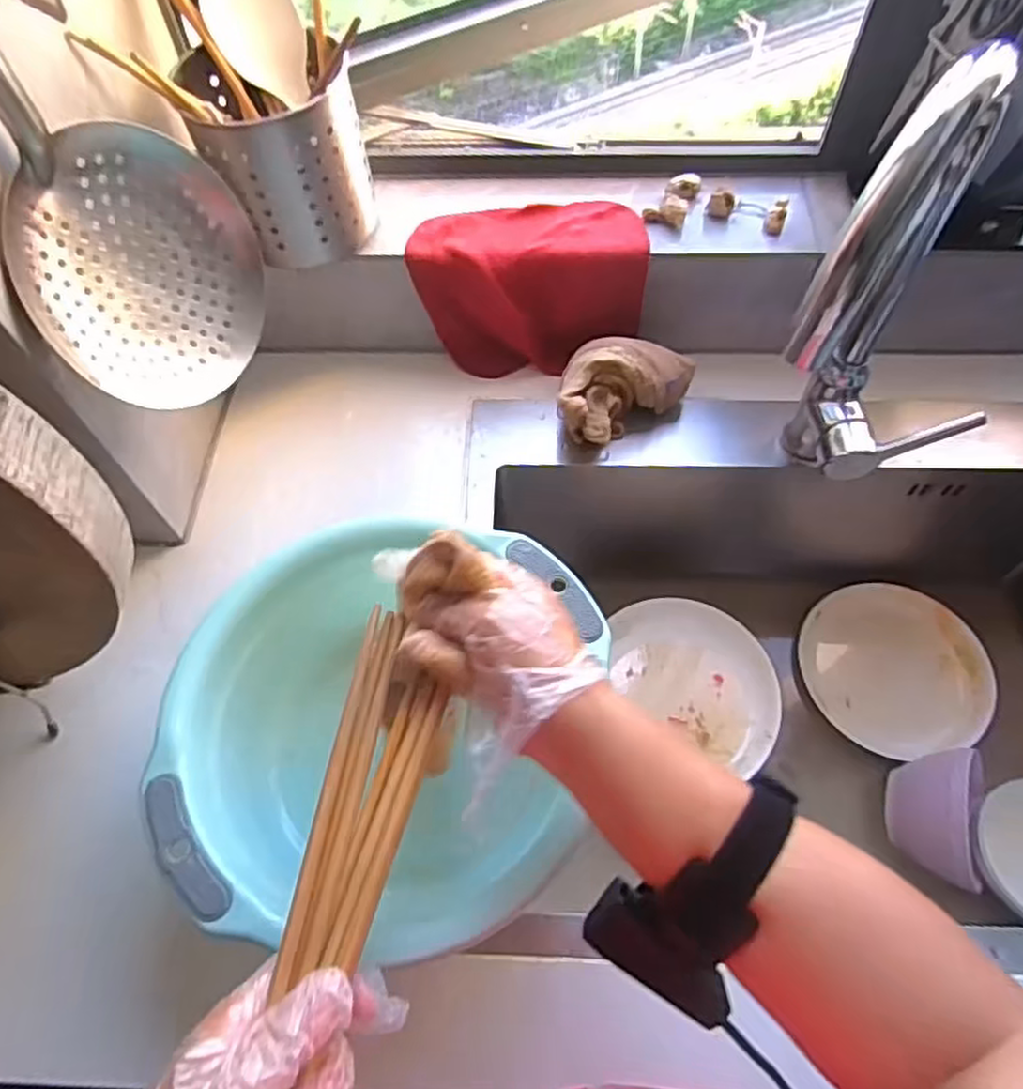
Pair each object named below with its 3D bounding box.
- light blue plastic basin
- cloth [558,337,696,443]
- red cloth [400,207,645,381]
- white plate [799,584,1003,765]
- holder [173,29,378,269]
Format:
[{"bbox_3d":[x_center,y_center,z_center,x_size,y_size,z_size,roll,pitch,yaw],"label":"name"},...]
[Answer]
[{"bbox_3d":[-0.077,0.108,0.455,0.248,0.091,0.262,0,60,1],"label":"light blue plastic basin"},{"bbox_3d":[0.093,-0.139,0.615,0.120,0.061,0.071,-33,65,-17],"label":"cloth"},{"bbox_3d":[0.016,-0.225,0.647,0.192,0.121,0.092,-2,60,0],"label":"red cloth"},{"bbox_3d":[0.385,0.126,0.723,0.174,0.043,0.169,0,60,1],"label":"white plate"},{"bbox_3d":[-0.182,-0.315,0.569,0.117,0.118,0.136,-20,61,-10],"label":"holder"}]

